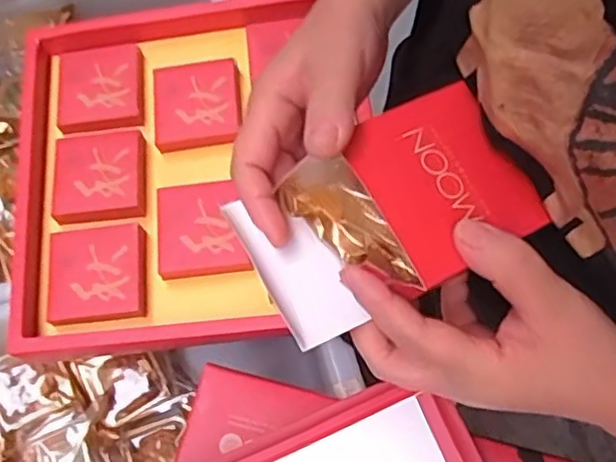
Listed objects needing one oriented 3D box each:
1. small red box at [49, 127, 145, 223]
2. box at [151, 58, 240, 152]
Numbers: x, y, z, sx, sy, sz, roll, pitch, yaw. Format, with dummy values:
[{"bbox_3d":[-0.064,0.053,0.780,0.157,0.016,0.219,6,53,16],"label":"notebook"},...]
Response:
[{"bbox_3d":[-0.202,-0.056,0.621,0.085,0.020,0.093,-6,72,0],"label":"small red box"},{"bbox_3d":[-0.112,-0.128,0.647,0.086,0.023,0.086,-8,72,0],"label":"box"}]

